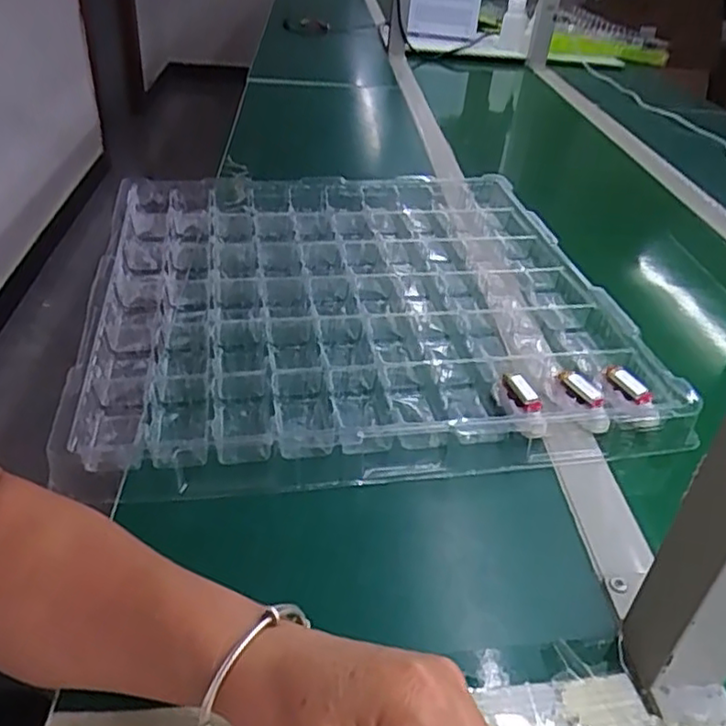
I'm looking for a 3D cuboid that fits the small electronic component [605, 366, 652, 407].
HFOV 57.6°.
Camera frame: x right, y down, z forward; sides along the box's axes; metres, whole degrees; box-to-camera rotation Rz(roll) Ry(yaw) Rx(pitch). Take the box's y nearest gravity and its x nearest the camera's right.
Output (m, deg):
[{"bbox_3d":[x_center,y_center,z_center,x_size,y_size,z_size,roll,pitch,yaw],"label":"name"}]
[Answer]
[{"bbox_3d":[0.210,0.017,0.520,0.014,0.011,0.046,-9,38,-19],"label":"small electronic component"}]

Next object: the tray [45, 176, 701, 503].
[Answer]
[{"bbox_3d":[-0.009,-0.073,0.638,0.466,0.039,0.488,-2,37,-11],"label":"tray"}]

